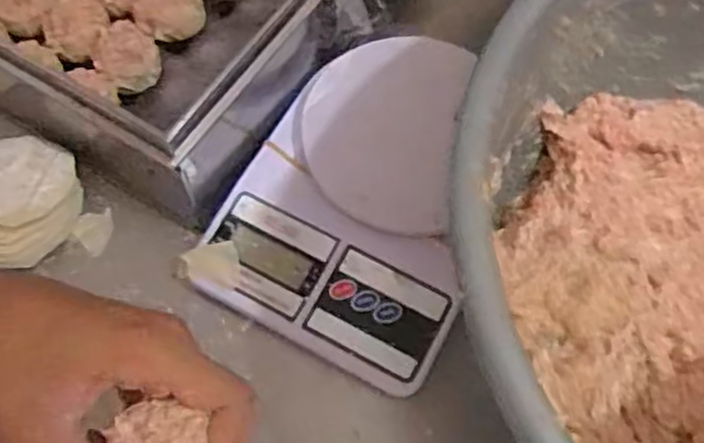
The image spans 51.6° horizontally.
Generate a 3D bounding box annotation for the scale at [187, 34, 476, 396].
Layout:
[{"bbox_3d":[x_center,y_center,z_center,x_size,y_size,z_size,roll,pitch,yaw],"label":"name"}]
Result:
[{"bbox_3d":[0.014,-0.021,0.441,0.146,0.030,0.208,25,67,11],"label":"scale"}]

